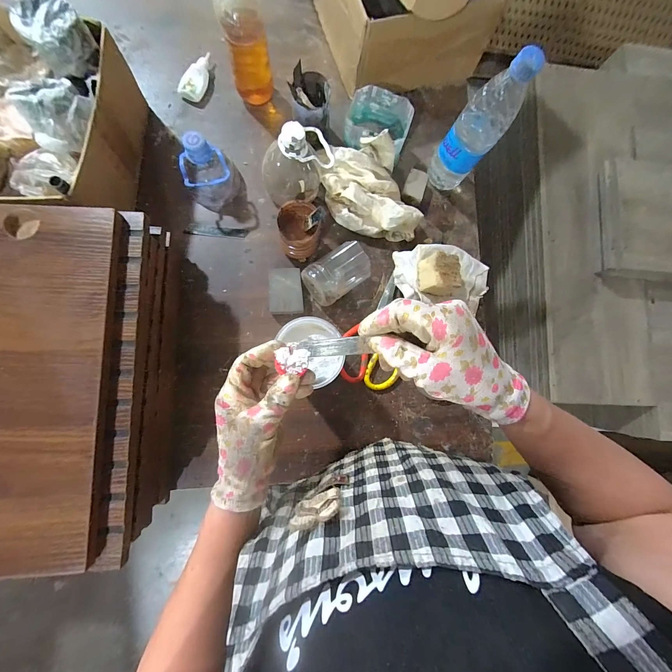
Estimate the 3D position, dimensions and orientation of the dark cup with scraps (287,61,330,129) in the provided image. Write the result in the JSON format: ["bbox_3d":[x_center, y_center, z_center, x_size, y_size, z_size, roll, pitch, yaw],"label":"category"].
[{"bbox_3d":[-0.041,-0.368,0.465,0.060,0.090,0.073,-6,84,-6],"label":"dark cup with scraps"}]

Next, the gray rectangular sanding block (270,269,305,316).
[{"bbox_3d":[-0.080,-0.070,0.471,0.051,0.030,0.070,-1,83,-5],"label":"gray rectangular sanding block"}]

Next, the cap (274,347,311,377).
[{"bbox_3d":[-0.042,0.024,0.288,0.030,0.010,0.025,8,83,-4],"label":"cap"}]

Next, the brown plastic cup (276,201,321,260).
[{"bbox_3d":[-0.057,-0.161,0.463,0.062,0.072,0.069,0,83,-5],"label":"brown plastic cup"}]

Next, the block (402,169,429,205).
[{"bbox_3d":[0.138,-0.259,0.510,0.034,0.020,0.053,19,82,-3],"label":"block"}]

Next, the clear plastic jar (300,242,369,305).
[{"bbox_3d":[0.002,-0.096,0.467,0.098,0.062,0.062,-38,88,-8],"label":"clear plastic jar"}]

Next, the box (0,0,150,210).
[{"bbox_3d":[-0.458,-0.287,0.392,0.327,0.150,0.256,9,83,-4],"label":"box"}]

